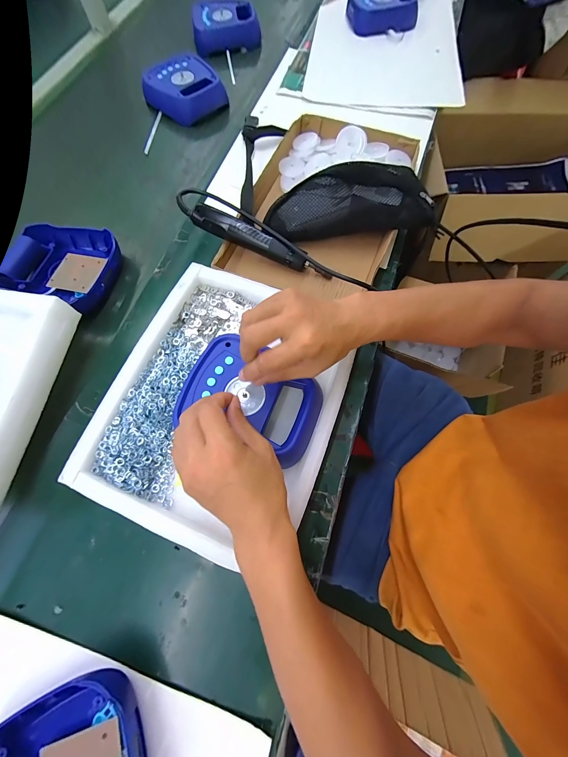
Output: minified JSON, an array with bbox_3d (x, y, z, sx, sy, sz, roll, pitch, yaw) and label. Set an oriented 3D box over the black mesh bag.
[{"bbox_3d":[0.107,-0.292,0.465,0.261,0.095,0.097,-4,72,-1],"label":"black mesh bag"}]

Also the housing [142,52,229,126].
[{"bbox_3d":[-0.225,-0.661,0.627,0.145,0.058,0.157,-42,77,-13],"label":"housing"}]

